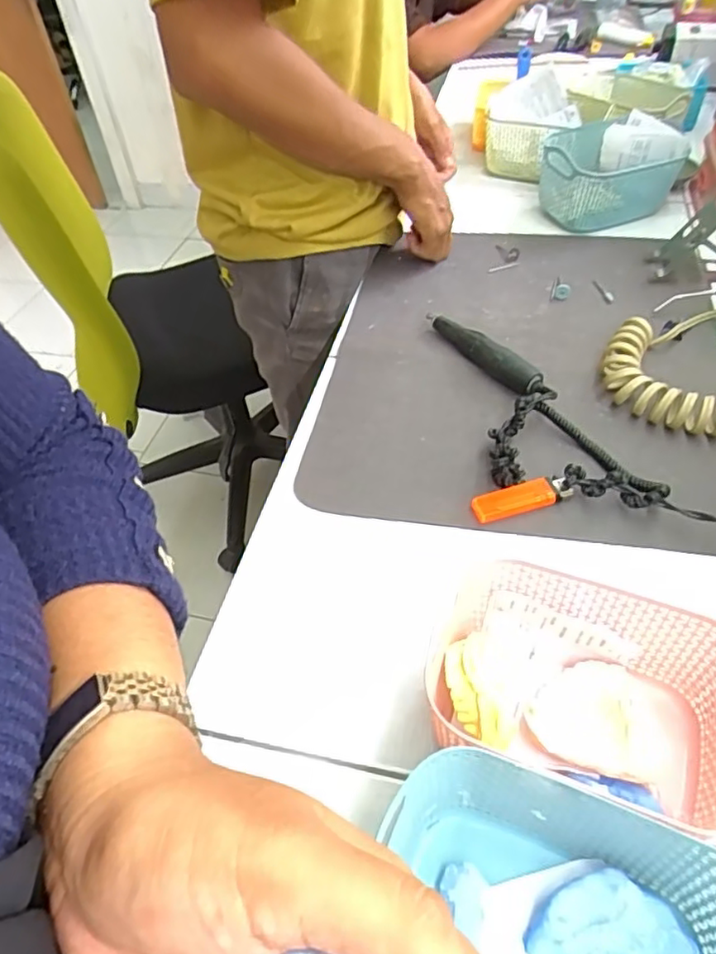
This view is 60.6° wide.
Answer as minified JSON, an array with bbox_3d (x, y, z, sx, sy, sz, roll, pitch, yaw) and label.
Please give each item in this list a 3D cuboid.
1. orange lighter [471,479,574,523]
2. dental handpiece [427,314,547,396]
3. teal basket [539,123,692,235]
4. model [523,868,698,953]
[{"bbox_3d":[0.132,0.018,0.500,0.077,0.016,0.020,-14,49,-7],"label":"orange lighter"},{"bbox_3d":[0.128,-0.126,0.619,0.022,0.029,0.162,-27,52,-18],"label":"dental handpiece"},{"bbox_3d":[0.321,-0.380,0.787,0.169,0.088,0.108,13,51,16],"label":"teal basket"},{"bbox_3d":[0.123,0.229,0.303,0.082,0.023,0.053,-3,48,2],"label":"model"}]

